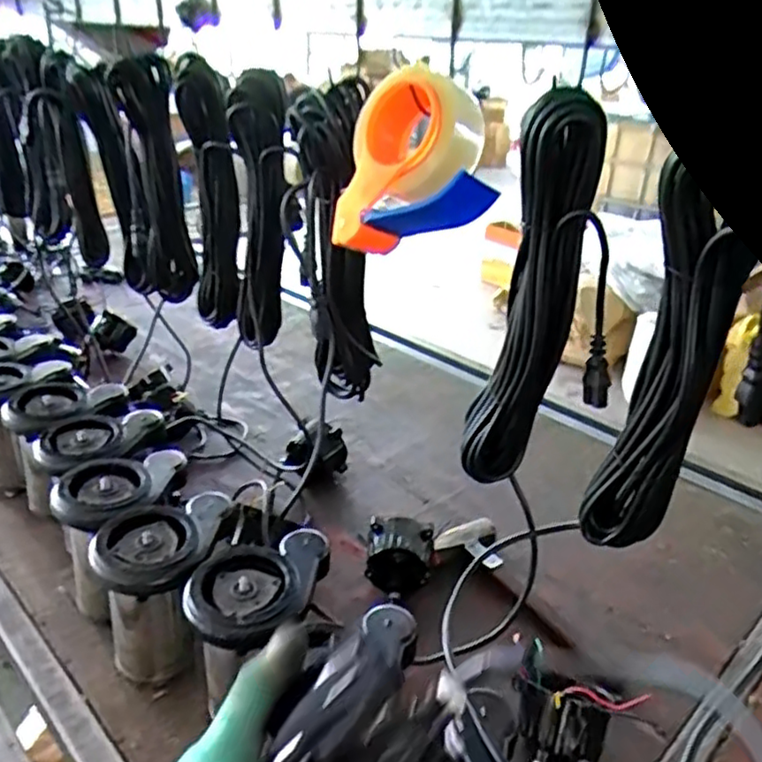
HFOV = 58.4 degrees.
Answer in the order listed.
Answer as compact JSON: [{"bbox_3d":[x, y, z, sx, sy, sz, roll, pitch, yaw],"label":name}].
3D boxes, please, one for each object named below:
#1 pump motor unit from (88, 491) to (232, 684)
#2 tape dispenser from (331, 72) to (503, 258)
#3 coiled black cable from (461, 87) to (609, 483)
[{"bbox_3d":[-0.255,0.244,0.809,0.124,0.187,0.157,4,27,3],"label":"pump motor unit"},{"bbox_3d":[0.022,-0.201,0.627,0.150,0.136,0.066,-13,-13,36],"label":"tape dispenser"},{"bbox_3d":[0.140,-0.059,0.579,0.110,0.332,0.033,14,29,22],"label":"coiled black cable"}]

